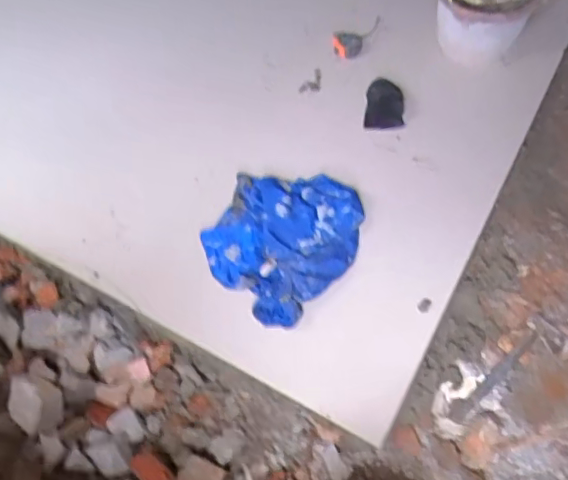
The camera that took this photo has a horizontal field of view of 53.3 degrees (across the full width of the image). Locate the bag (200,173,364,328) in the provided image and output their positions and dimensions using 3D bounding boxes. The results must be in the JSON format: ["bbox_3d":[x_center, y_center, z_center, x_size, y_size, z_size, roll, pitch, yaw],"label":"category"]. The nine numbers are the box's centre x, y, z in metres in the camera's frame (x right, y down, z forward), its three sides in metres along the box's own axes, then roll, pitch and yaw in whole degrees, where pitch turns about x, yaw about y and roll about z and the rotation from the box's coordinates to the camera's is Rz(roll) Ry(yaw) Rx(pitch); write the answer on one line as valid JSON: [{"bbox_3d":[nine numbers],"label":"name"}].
[{"bbox_3d":[0.000,-0.020,1.190,0.327,0.068,0.306,-42,68,-16],"label":"bag"}]

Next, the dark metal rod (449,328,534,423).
[{"bbox_3d":[0.412,0.263,1.088,0.235,0.014,0.032,-38,67,-15],"label":"dark metal rod"}]

